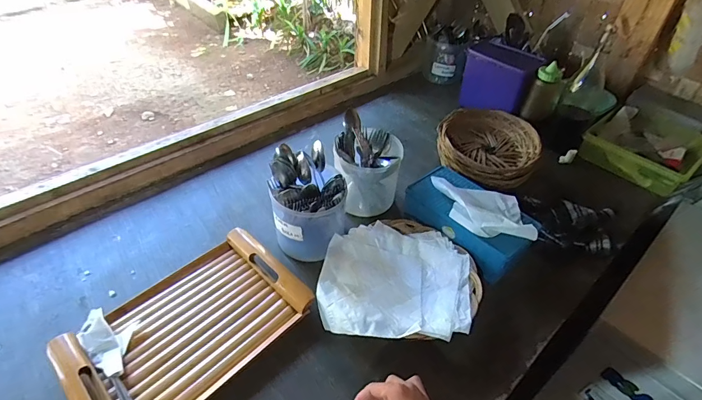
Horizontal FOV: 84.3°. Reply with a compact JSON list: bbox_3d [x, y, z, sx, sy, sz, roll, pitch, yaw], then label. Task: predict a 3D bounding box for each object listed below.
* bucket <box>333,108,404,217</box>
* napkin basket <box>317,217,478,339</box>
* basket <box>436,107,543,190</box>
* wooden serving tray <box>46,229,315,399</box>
[{"bbox_3d":[0.036,-0.069,0.838,0.134,0.163,0.152,4,43,2],"label":"bucket"},{"bbox_3d":[0.083,0.139,0.691,0.266,0.053,0.247,1,43,-1],"label":"napkin basket"},{"bbox_3d":[0.312,-0.125,0.894,0.221,0.068,0.224,18,45,16],"label":"basket"},{"bbox_3d":[-0.257,0.201,0.622,0.228,0.043,0.338,34,52,30],"label":"wooden serving tray"}]

